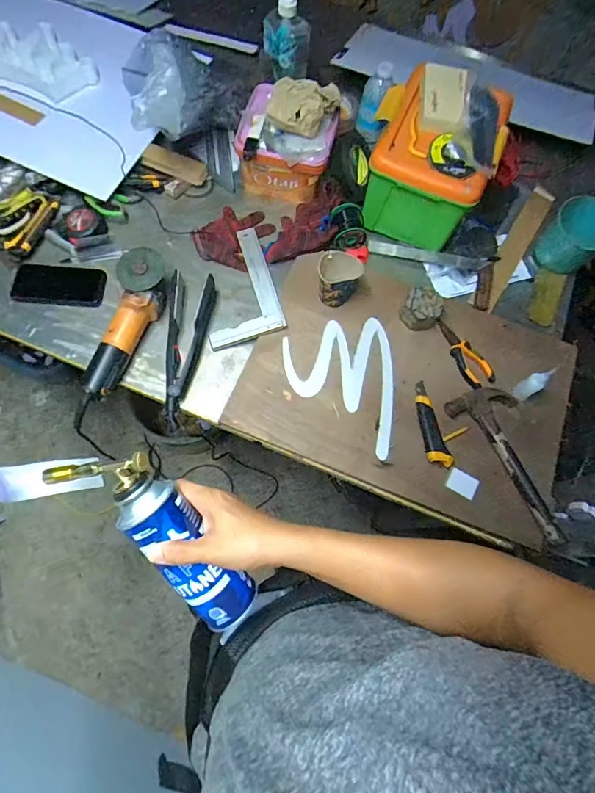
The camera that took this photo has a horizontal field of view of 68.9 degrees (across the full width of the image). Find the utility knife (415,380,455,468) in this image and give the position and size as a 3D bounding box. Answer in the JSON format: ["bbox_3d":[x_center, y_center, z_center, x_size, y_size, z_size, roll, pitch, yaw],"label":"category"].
[{"bbox_3d":[0.239,0.047,0.786,0.040,0.019,0.161,-8,65,-2],"label":"utility knife"}]

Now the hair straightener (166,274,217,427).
[{"bbox_3d":[-0.214,-0.092,0.807,0.081,0.047,0.293,8,74,-1],"label":"hair straightener"}]

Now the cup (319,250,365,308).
[{"bbox_3d":[0.078,-0.218,0.816,0.078,0.070,0.075,1,72,-3],"label":"cup"}]

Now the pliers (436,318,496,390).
[{"bbox_3d":[0.322,-0.090,0.837,0.047,0.014,0.154,-24,75,-11],"label":"pliers"}]

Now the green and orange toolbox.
[{"bbox_3d":[0.266,-0.466,0.882,0.207,0.176,0.247,22,74,3],"label":"green and orange toolbox"}]

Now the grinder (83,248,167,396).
[{"bbox_3d":[-0.310,-0.127,0.792,0.084,0.095,0.273,16,74,1],"label":"grinder"}]

